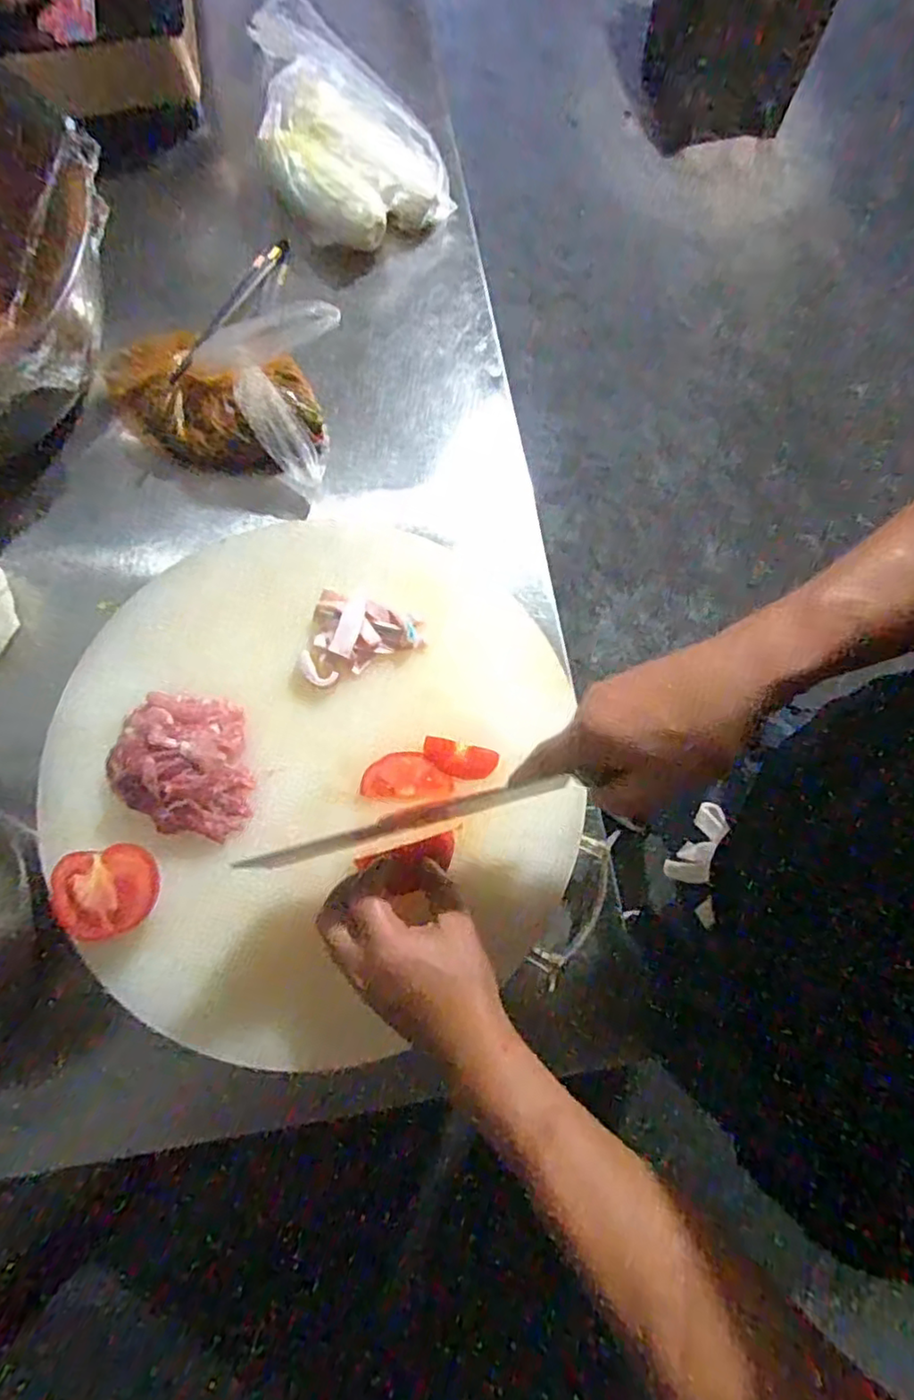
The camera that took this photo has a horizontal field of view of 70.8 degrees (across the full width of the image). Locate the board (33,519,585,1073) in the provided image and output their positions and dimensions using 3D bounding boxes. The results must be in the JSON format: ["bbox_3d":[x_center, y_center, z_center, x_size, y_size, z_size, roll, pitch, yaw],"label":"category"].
[{"bbox_3d":[-0.104,0.050,0.484,0.390,0.033,0.378,1,79,-4],"label":"board"}]

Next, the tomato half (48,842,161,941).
[{"bbox_3d":[-0.245,0.134,0.452,0.075,0.025,0.059,-12,78,-3],"label":"tomato half"}]

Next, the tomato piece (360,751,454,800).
[{"bbox_3d":[-0.038,0.058,0.491,0.068,0.007,0.036,3,77,1],"label":"tomato piece"}]

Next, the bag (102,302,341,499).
[{"bbox_3d":[-0.225,-0.286,0.596,0.210,0.065,0.154,5,77,1],"label":"bag"}]

